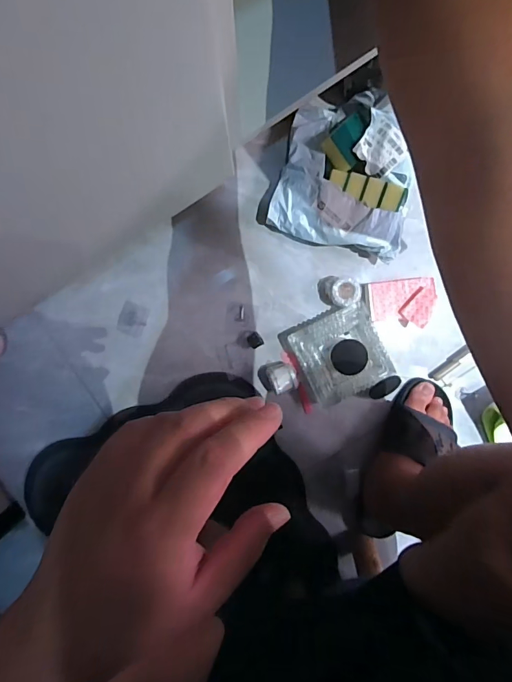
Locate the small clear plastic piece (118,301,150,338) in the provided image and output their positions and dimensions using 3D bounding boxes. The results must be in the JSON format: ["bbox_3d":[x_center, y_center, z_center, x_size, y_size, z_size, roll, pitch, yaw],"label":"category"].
[{"bbox_3d":[-0.228,-0.039,0.748,0.052,0.005,0.059,21,95,-2],"label":"small clear plastic piece"}]

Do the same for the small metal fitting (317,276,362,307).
[{"bbox_3d":[0.149,-0.087,0.720,0.070,0.050,0.054,6,95,0],"label":"small metal fitting"}]

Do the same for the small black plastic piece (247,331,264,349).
[{"bbox_3d":[-0.002,-0.001,0.740,0.025,0.021,0.028,-33,94,3],"label":"small black plastic piece"}]

